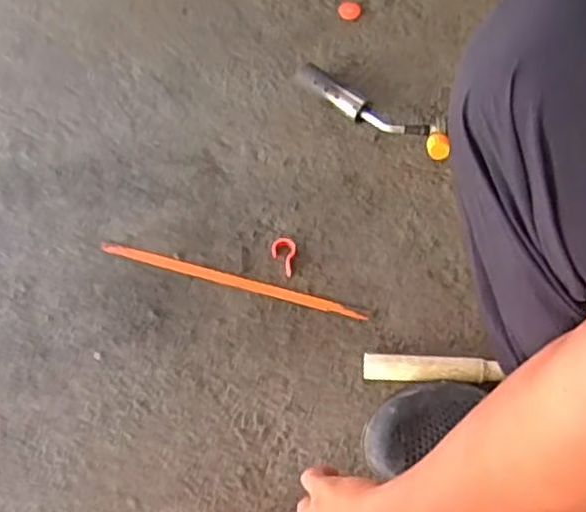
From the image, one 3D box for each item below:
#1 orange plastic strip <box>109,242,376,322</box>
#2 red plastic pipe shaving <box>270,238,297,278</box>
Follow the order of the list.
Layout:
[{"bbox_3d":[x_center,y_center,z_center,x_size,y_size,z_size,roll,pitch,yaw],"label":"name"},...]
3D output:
[{"bbox_3d":[-0.066,0.026,0.761,0.293,0.004,0.014,15,68,6],"label":"orange plastic strip"},{"bbox_3d":[-0.011,-0.001,0.771,0.027,0.006,0.043,10,67,4],"label":"red plastic pipe shaving"}]

